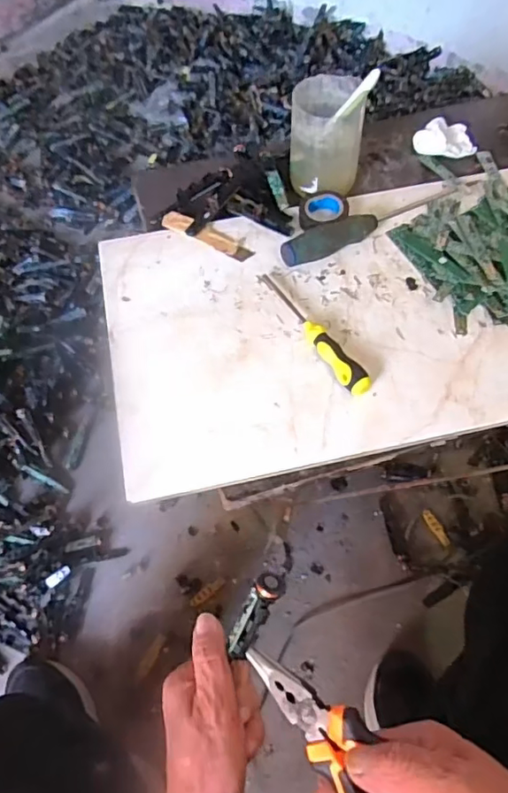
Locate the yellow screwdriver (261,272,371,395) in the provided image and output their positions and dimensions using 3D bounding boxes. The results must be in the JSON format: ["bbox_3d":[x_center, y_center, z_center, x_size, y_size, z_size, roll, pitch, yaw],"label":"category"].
[{"bbox_3d":[0.053,-0.063,0.521,0.023,0.021,0.161,-30,67,-14],"label":"yellow screwdriver"}]

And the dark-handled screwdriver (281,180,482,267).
[{"bbox_3d":[0.136,-0.191,0.595,0.245,0.032,0.027,-27,66,-13],"label":"dark-handled screwdriver"}]

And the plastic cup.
[{"bbox_3d":[0.077,-0.279,0.604,0.076,0.090,0.081,-2,63,-1],"label":"plastic cup"}]

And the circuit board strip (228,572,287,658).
[{"bbox_3d":[0.001,0.134,0.339,0.016,0.009,0.063,27,111,13],"label":"circuit board strip"}]

